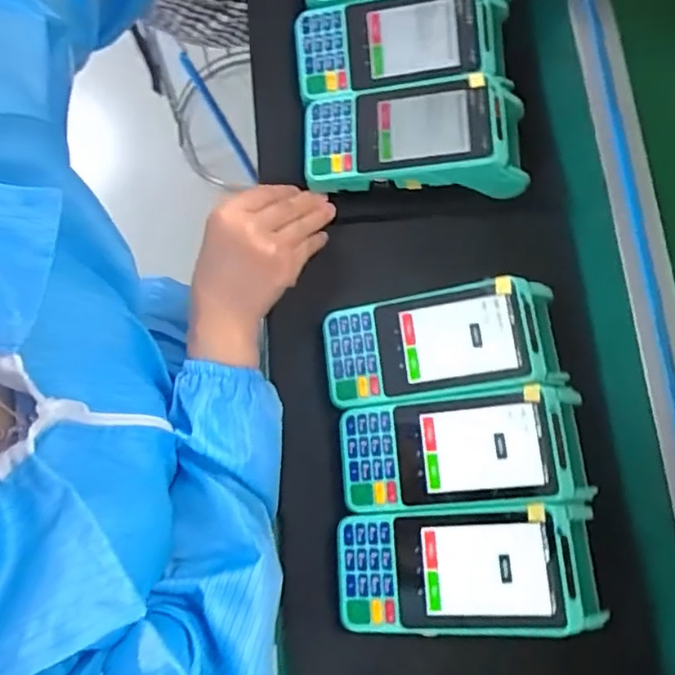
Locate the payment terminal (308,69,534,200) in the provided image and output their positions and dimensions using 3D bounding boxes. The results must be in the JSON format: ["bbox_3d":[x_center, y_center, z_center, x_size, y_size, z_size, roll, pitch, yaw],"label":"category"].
[{"bbox_3d":[0.060,-0.153,0.465,0.170,0.057,0.079,-1,76,-1],"label":"payment terminal"}]

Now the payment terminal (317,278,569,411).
[{"bbox_3d":[0.075,0.006,0.438,0.168,0.038,0.078,-10,76,9],"label":"payment terminal"}]

